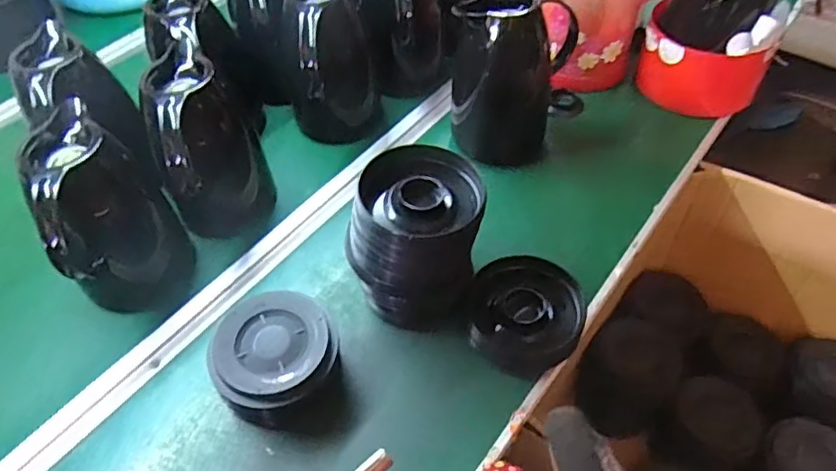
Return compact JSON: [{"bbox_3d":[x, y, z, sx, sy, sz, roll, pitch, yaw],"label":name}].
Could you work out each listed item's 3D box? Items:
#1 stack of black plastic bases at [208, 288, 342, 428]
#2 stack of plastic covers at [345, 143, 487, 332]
[{"bbox_3d":[-0.140,0.121,0.584,0.124,0.069,0.114,-21,52,-14],"label":"stack of black plastic bases"},{"bbox_3d":[0.002,0.007,0.610,0.114,0.170,0.117,24,55,22],"label":"stack of plastic covers"}]

